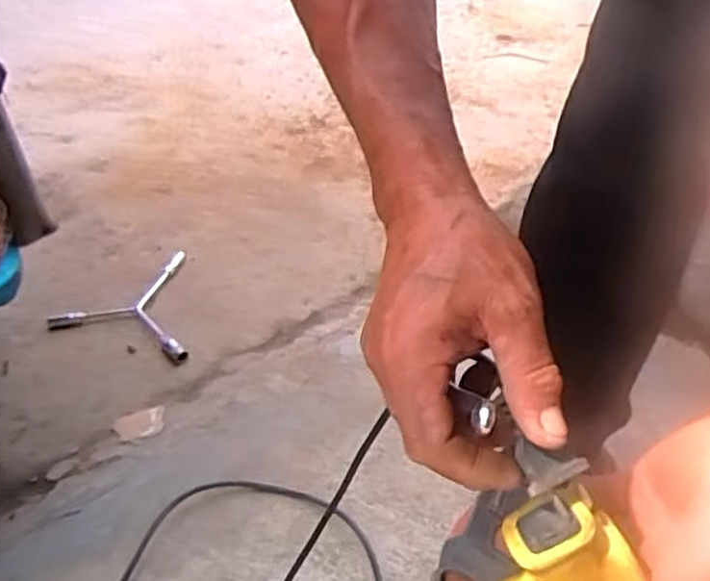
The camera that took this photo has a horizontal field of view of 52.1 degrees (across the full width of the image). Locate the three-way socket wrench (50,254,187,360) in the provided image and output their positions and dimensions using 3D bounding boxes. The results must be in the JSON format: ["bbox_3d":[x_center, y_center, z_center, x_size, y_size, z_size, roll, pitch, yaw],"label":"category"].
[{"bbox_3d":[-0.372,0.032,1.139,0.204,0.026,0.235,-8,43,-7],"label":"three-way socket wrench"}]

